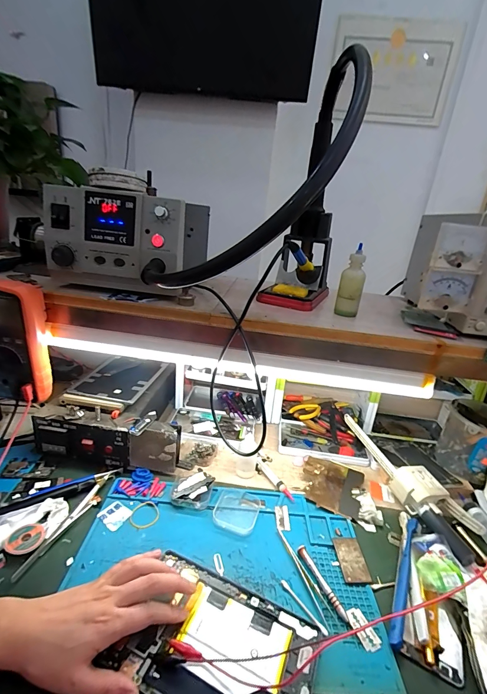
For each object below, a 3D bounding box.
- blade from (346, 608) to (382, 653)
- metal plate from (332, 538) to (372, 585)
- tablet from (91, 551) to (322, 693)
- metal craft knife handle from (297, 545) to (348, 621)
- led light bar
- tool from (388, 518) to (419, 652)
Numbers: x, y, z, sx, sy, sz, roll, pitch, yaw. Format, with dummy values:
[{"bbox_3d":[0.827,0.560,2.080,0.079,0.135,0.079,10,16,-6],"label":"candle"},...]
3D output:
[{"bbox_3d":[0.137,0.322,0.376,0.023,0.005,0.042,-5,25,-24],"label":"blade"},{"bbox_3d":[0.148,0.291,0.450,0.036,0.004,0.060,3,26,-4],"label":"metal plate"},{"bbox_3d":[-0.024,0.310,0.340,0.191,0.010,0.124,15,23,21],"label":"tablet"},{"bbox_3d":[0.099,0.295,0.415,0.011,0.011,0.093,-6,25,-28],"label":"metal craft knife handle"},{"bbox_3d":[-0.016,0.022,0.480,0.555,0.028,0.016,7,22,3],"label":"led light bar"},{"bbox_3d":[0.209,0.295,0.428,0.017,0.021,0.180,17,24,26],"label":"tool"}]

